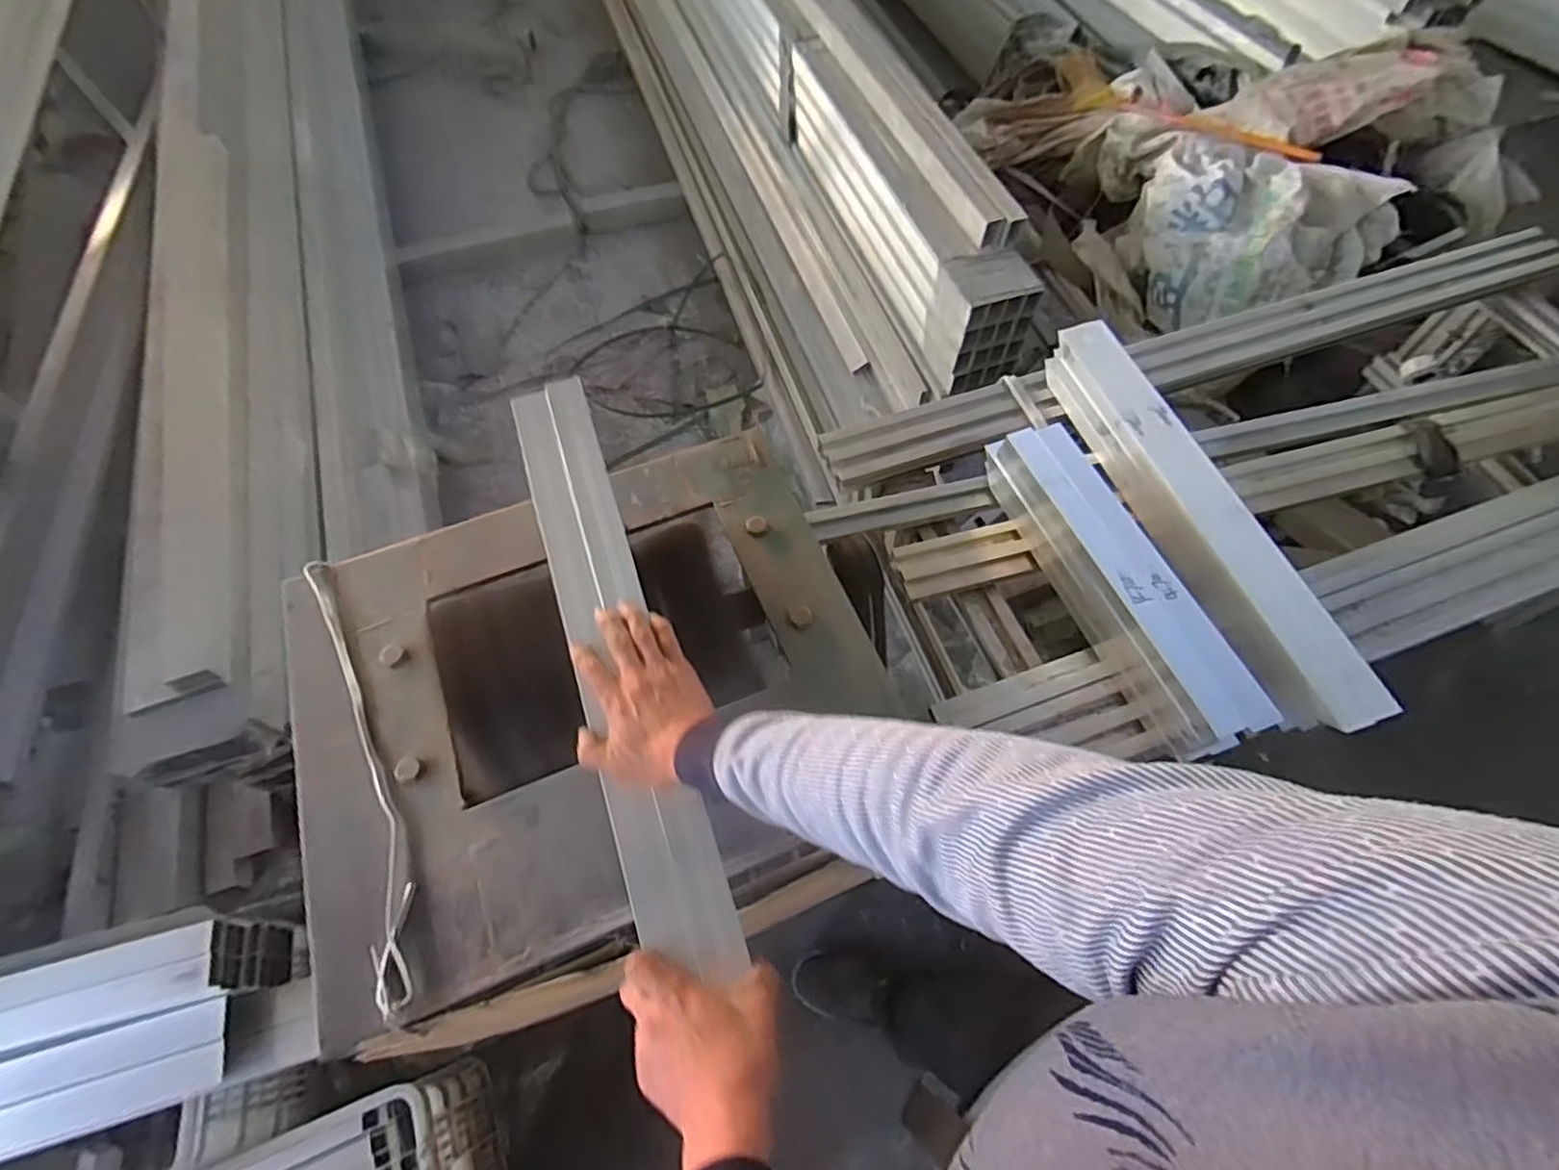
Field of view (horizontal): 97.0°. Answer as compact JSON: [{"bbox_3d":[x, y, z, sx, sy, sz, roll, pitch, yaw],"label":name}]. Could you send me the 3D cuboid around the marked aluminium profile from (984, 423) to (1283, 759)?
[{"bbox_3d":[0.437,-0.013,0.915,0.082,0.114,0.485,-20,63,-10],"label":"marked aluminium profile"}]

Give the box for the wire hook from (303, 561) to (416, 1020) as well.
[{"bbox_3d":[-0.421,0.165,0.689,0.037,0.010,0.486,-23,64,-12],"label":"wire hook"}]

